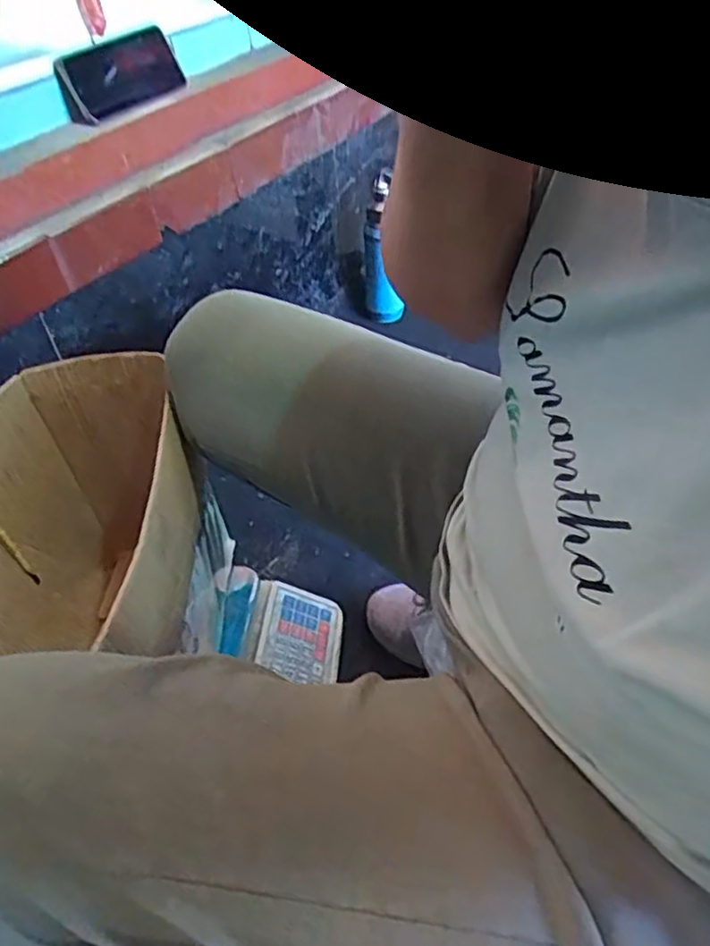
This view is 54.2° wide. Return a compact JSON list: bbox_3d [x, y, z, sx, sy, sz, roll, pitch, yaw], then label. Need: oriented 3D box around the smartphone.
[{"bbox_3d":[-0.279,-0.487,0.842,0.009,0.074,0.155,5,40,49],"label":"smartphone"}]

